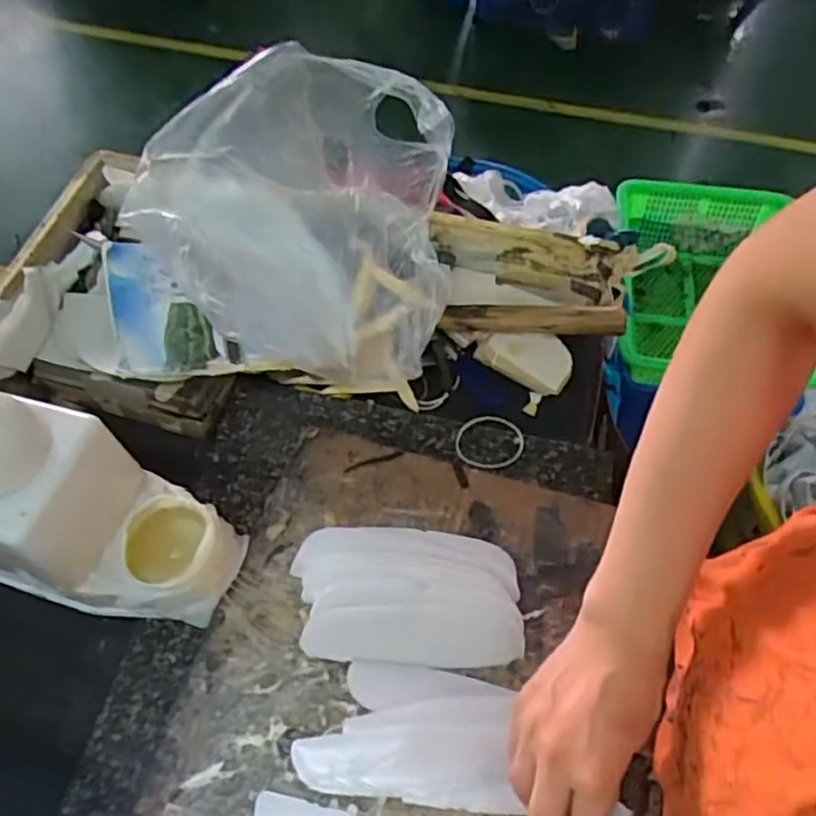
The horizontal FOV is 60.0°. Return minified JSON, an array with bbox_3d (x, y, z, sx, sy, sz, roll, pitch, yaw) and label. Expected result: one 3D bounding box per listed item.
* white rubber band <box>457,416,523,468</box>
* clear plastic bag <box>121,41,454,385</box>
[{"bbox_3d":[0.073,0.030,0.629,0.062,0.006,0.051,-10,58,-9],"label":"white rubber band"},{"bbox_3d":[-0.093,-0.154,0.608,0.249,0.191,0.197,-1,57,-3],"label":"clear plastic bag"}]

